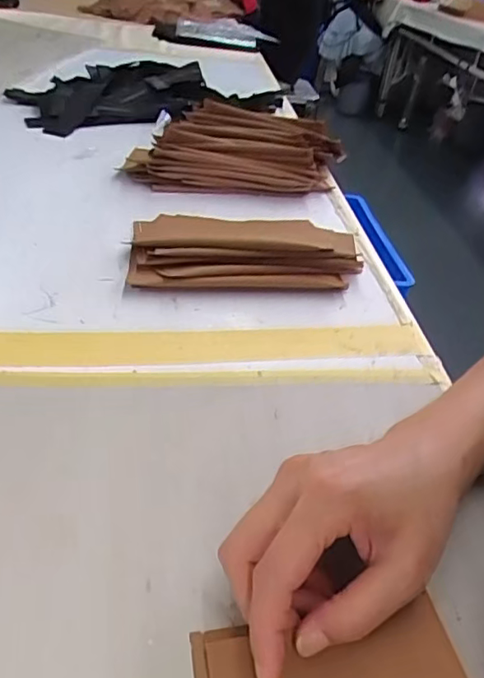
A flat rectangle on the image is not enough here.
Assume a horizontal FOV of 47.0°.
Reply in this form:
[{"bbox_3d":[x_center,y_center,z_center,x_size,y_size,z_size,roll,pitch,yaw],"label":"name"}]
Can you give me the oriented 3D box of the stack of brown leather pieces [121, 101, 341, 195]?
[{"bbox_3d":[0.001,-0.240,0.702,0.262,0.065,0.194,8,36,1],"label":"stack of brown leather pieces"}]

